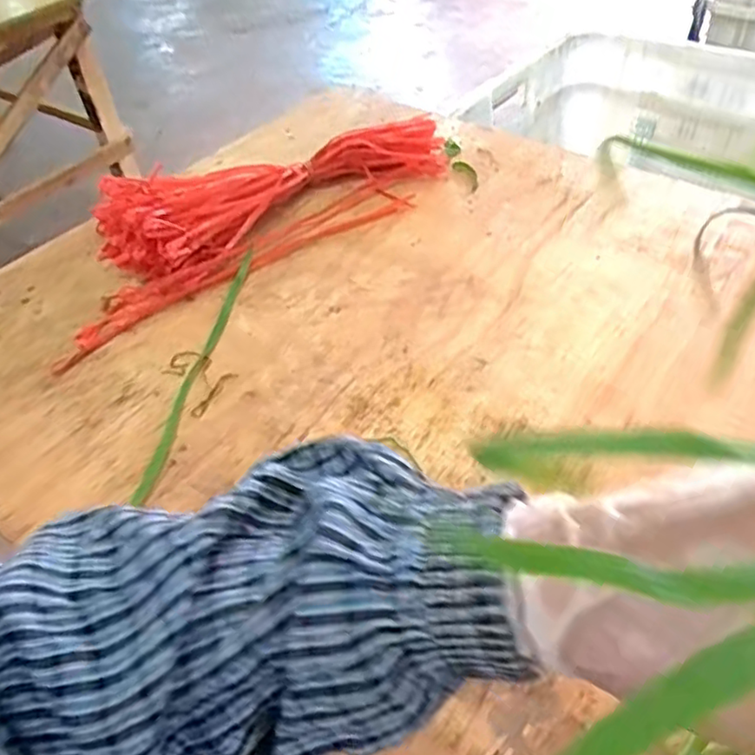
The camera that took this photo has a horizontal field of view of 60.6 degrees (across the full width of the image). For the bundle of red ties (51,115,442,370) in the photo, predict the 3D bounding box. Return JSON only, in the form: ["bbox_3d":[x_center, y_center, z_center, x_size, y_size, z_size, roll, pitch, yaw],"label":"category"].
[{"bbox_3d":[-0.115,-0.170,0.599,0.418,0.057,0.165,-29,51,-22],"label":"bundle of red ties"}]

